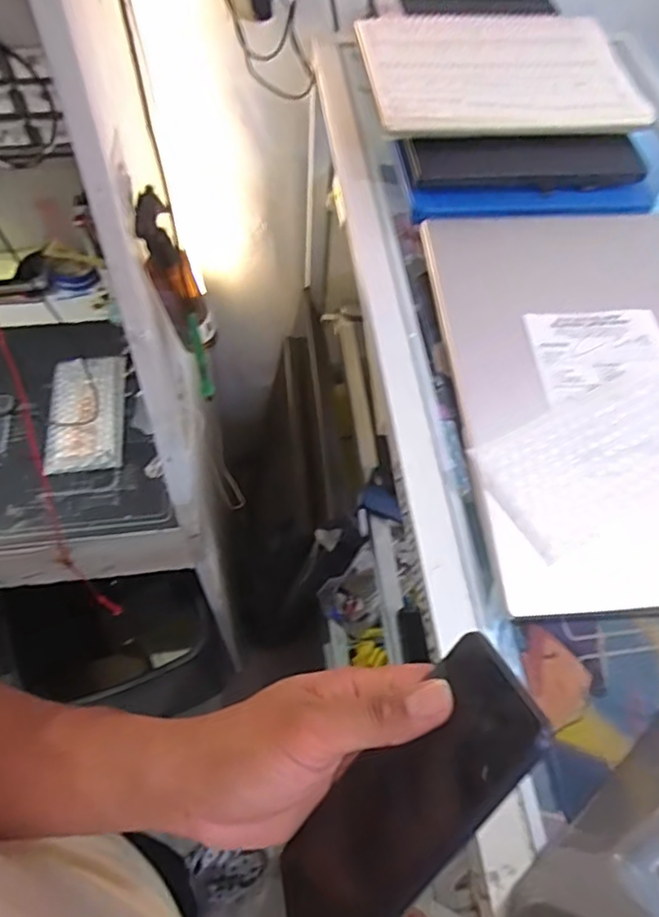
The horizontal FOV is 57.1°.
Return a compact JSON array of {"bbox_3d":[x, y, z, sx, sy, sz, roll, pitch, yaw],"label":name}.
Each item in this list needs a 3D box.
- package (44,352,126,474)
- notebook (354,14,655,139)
[{"bbox_3d":[-0.306,-0.061,0.770,0.092,0.016,0.170,-4,60,-5],"label":"package"},{"bbox_3d":[0.164,-0.390,0.604,0.259,0.023,0.190,-4,60,-5],"label":"notebook"}]

